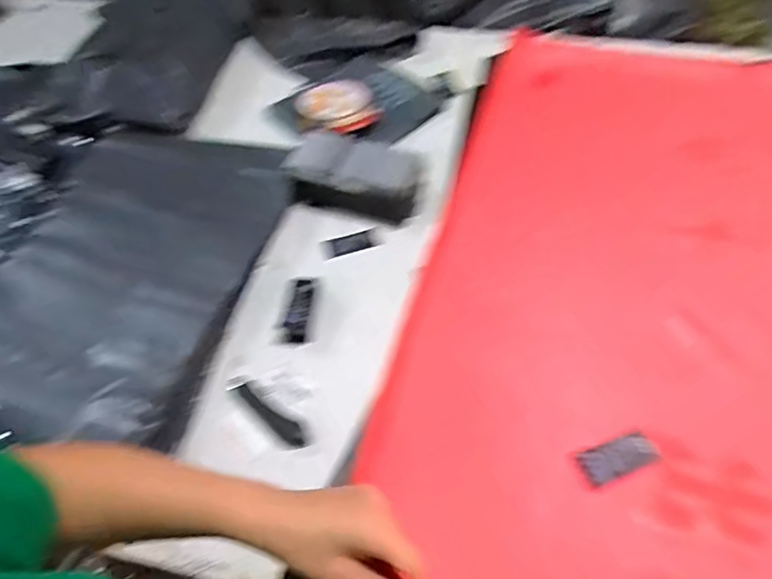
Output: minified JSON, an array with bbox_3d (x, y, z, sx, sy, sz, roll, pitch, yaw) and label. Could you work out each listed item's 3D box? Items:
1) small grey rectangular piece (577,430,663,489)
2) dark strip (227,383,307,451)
[{"bbox_3d":[0.238,0.173,0.531,0.074,0.008,0.034,-22,67,-4],"label":"small grey rectangular piece"},{"bbox_3d":[-0.162,0.172,0.720,0.138,0.012,0.026,33,65,23],"label":"dark strip"}]

